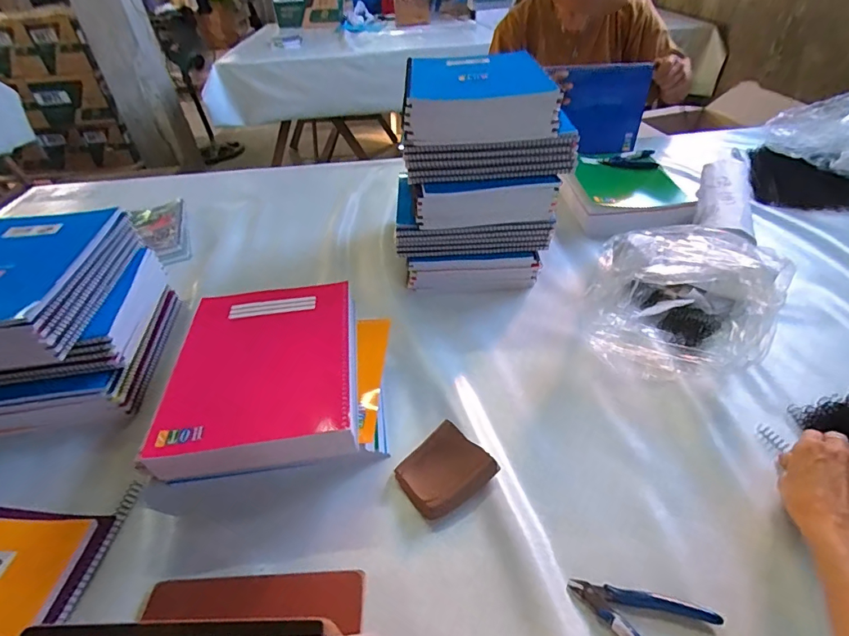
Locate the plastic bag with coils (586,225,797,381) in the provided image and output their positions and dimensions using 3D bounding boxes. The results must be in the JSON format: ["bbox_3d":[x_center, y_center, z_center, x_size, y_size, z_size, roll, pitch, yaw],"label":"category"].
[{"bbox_3d":[0.366,-0.041,0.618,0.211,0.121,0.282,24,47,28],"label":"plastic bag with coils"}]

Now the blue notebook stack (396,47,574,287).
[{"bbox_3d":[0.088,-0.248,0.751,0.256,0.292,0.248,0,40,3],"label":"blue notebook stack"}]

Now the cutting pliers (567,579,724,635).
[{"bbox_3d":[0.185,0.259,0.383,0.116,0.013,0.071,18,44,23],"label":"cutting pliers"}]

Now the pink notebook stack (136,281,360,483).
[{"bbox_3d":[-0.185,0.059,0.533,0.209,0.049,0.259,-5,40,-3],"label":"pink notebook stack"}]

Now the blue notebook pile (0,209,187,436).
[{"bbox_3d":[-0.515,-0.003,0.615,0.249,0.192,0.247,-6,40,-3],"label":"blue notebook pile"}]

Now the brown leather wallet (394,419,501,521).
[{"bbox_3d":[0.019,0.167,0.500,0.092,0.029,0.087,-26,45,-25],"label":"brown leather wallet"}]

